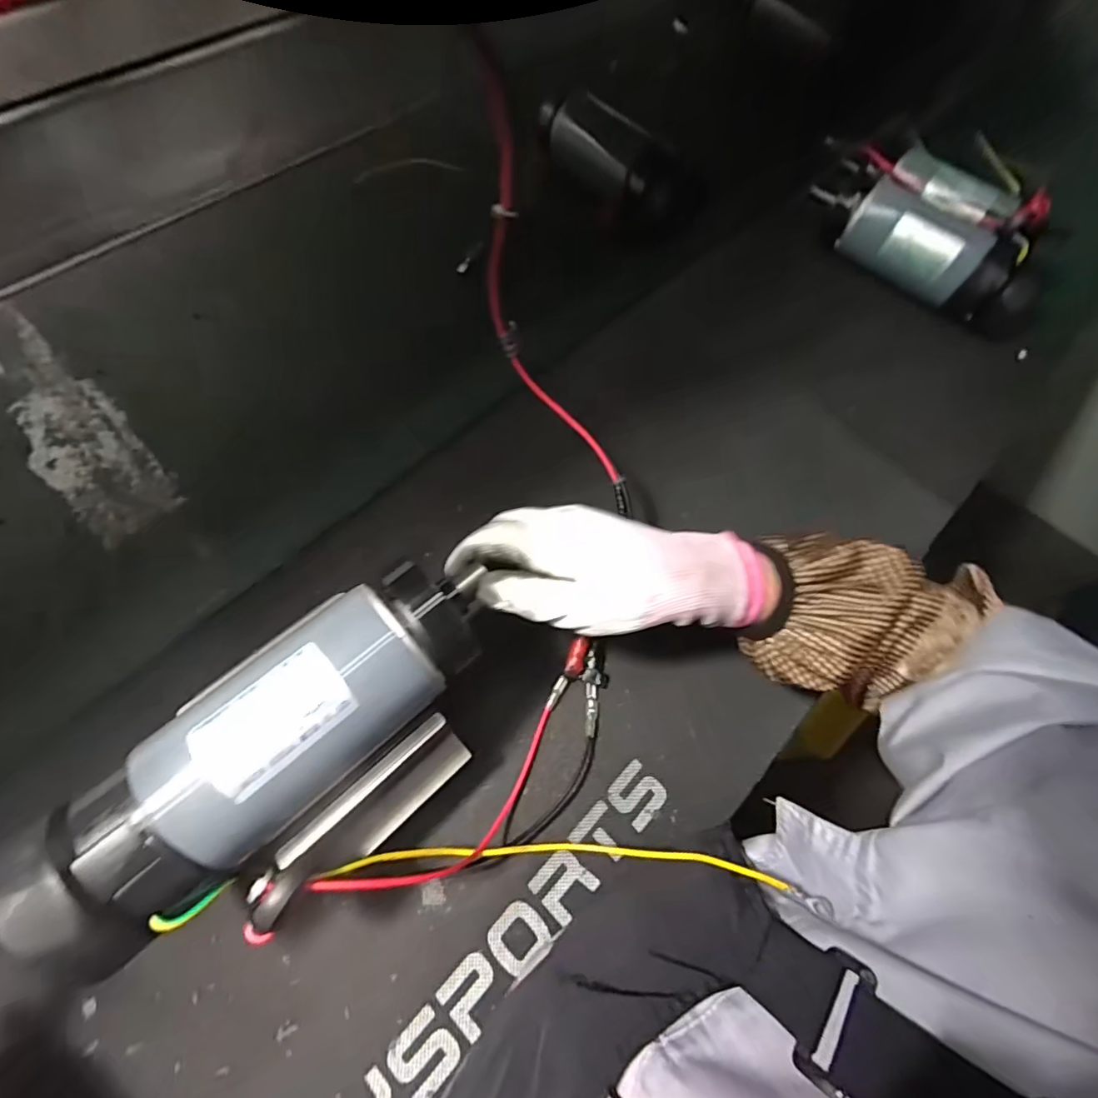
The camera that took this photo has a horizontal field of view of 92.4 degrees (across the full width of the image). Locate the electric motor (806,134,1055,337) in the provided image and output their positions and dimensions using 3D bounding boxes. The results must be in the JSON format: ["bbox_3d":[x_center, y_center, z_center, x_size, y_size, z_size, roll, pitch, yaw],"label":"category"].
[{"bbox_3d":[0.392,-0.335,0.548,0.267,0.075,0.121,42,70,14],"label":"electric motor"}]

